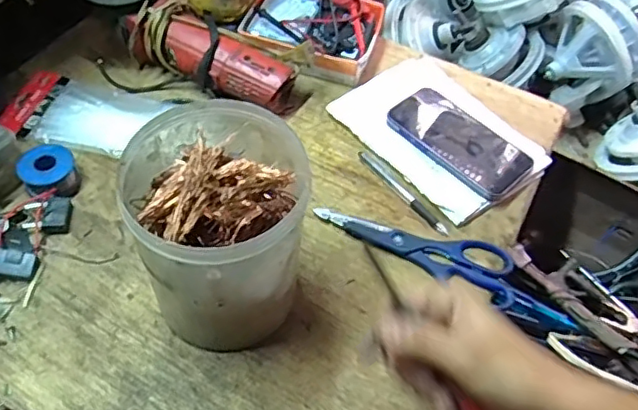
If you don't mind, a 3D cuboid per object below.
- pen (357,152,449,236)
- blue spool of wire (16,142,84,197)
[{"bbox_3d":[0.089,-0.014,0.630,0.011,0.005,0.132,-33,63,-25],"label":"pen"},{"bbox_3d":[-0.276,-0.034,0.604,0.052,0.033,0.052,2,54,-3],"label":"blue spool of wire"}]

